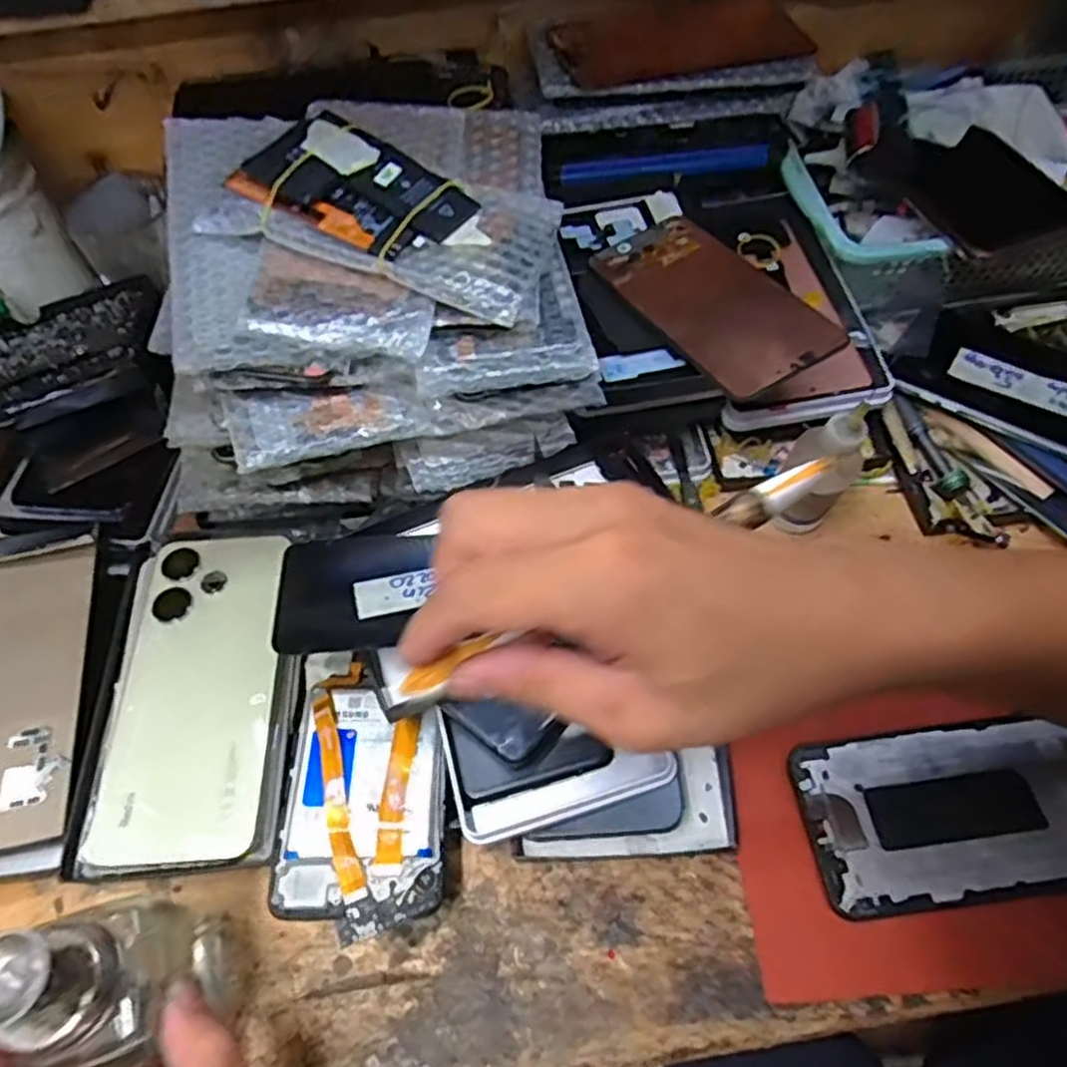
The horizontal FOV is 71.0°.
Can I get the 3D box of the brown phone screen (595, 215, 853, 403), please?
[{"bbox_3d":[0.101,-0.135,0.429,0.073,0.007,0.151,-30,56,-10],"label":"brown phone screen"}]

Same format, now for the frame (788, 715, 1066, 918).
[{"bbox_3d":[0.204,0.126,0.346,0.153,0.012,0.074,-7,58,-1],"label":"frame"}]

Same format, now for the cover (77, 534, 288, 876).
[{"bbox_3d":[-0.171,0.076,0.379,0.088,0.007,0.168,-4,58,1],"label":"cover"}]

